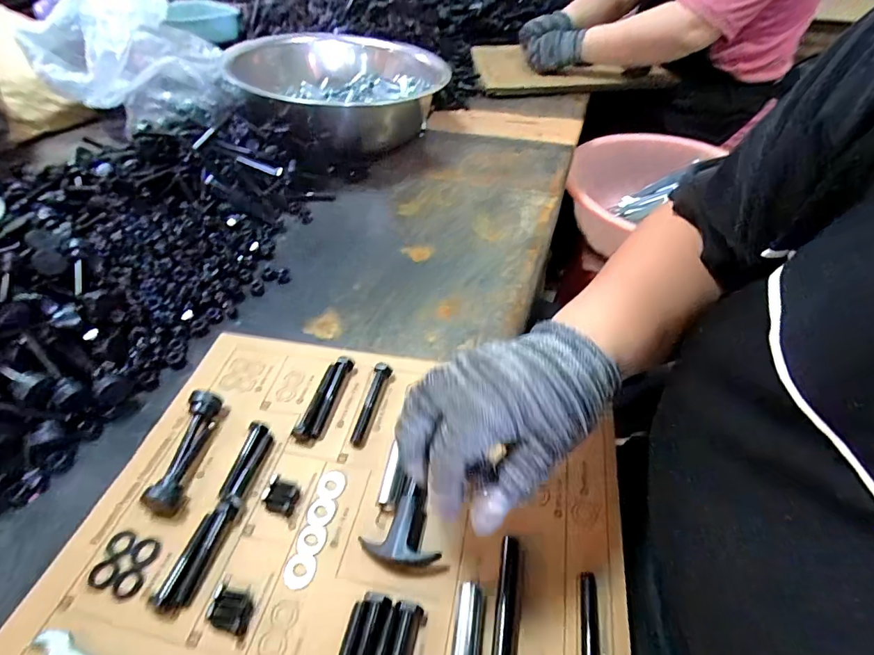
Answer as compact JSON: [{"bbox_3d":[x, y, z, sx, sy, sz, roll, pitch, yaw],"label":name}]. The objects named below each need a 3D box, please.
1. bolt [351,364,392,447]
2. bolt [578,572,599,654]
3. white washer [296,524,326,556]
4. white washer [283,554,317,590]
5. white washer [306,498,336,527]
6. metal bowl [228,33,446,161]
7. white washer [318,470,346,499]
[{"bbox_3d":[-0.056,0.062,0.383,0.017,0.012,0.080,8,47,8],"label":"bolt"},{"bbox_3d":[0.088,0.184,0.259,0.016,0.012,0.074,7,47,8],"label":"bolt"},{"bbox_3d":[-0.088,0.148,0.310,0.019,0.004,0.020,0,46,0],"label":"white washer"},{"bbox_3d":[-0.092,0.162,0.295,0.020,0.004,0.020,2,46,3],"label":"white washer"},{"bbox_3d":[-0.085,0.135,0.323,0.020,0.004,0.019,0,46,0],"label":"white washer"},{"bbox_3d":[-0.158,-0.398,0.757,0.313,0.121,0.311,0,46,0],"label":"metal bowl"},{"bbox_3d":[-0.080,0.118,0.336,0.021,0.004,0.022,0,46,0],"label":"white washer"}]

